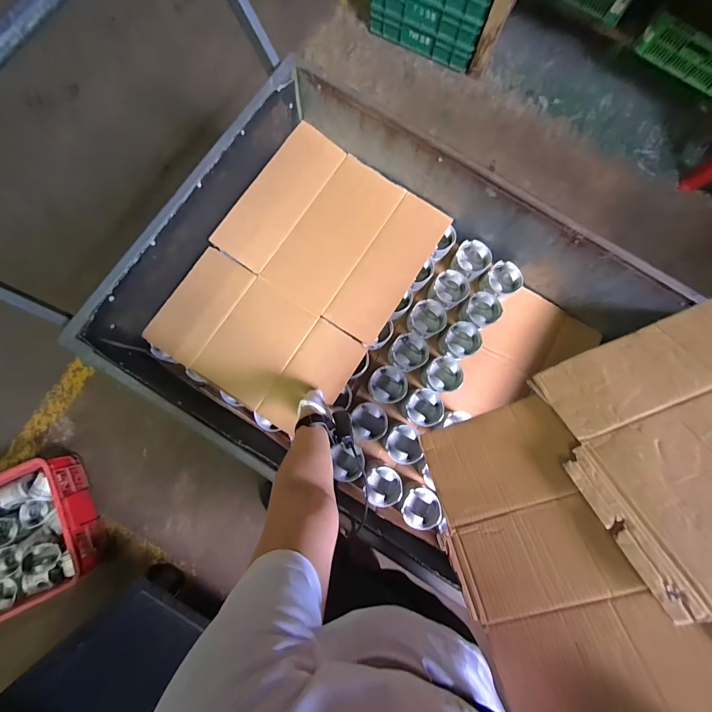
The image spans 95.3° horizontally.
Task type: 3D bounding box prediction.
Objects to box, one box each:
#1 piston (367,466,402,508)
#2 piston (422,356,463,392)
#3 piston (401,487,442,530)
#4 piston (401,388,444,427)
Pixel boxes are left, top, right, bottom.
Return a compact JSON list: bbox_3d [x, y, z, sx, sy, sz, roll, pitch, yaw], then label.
[{"bbox_3d":[0.070,0.322,0.811,0.087,0.056,0.093,3,80,1],"label":"piston"},{"bbox_3d":[0.225,0.049,0.860,0.099,0.070,0.098,-5,80,0],"label":"piston"},{"bbox_3d":[0.166,0.378,0.802,0.088,0.054,0.088,43,84,7],"label":"piston"},{"bbox_3d":[0.174,0.133,0.837,0.090,0.072,0.092,0,80,1],"label":"piston"}]

